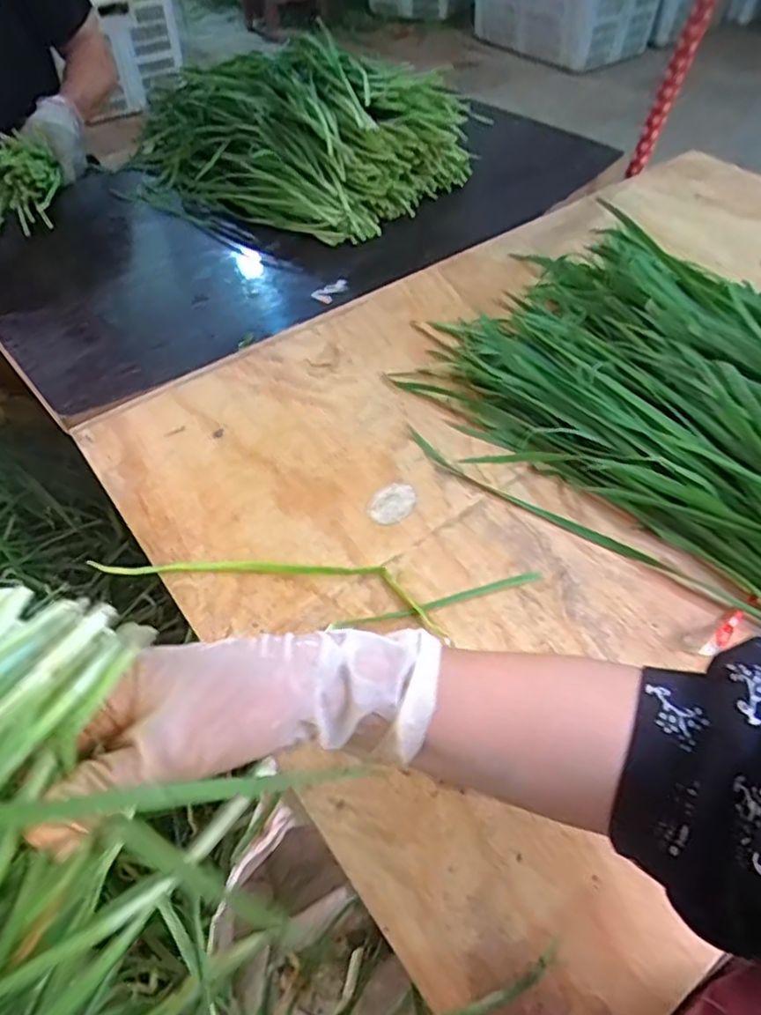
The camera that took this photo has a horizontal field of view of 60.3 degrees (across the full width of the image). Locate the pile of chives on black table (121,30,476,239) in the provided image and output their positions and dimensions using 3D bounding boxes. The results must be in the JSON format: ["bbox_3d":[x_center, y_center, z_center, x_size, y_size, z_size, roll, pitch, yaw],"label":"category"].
[{"bbox_3d":[-0.162,-0.508,0.894,0.508,0.167,0.223,23,55,19],"label":"pile of chives on black table"}]

